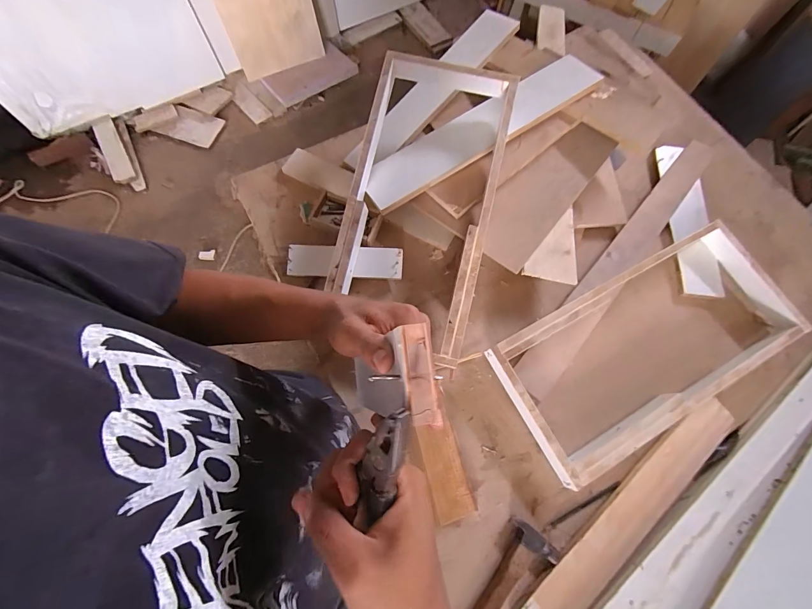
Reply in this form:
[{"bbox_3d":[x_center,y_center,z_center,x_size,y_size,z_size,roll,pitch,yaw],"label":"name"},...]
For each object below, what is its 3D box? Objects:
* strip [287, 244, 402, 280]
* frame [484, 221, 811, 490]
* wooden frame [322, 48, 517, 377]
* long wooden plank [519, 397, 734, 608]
[{"bbox_3d":[-0.129,-0.091,0.759,0.241,0.009,0.068,2,83,-1],"label":"strip"},{"bbox_3d":[0.488,0.072,0.711,0.619,0.042,0.286,-27,74,-11],"label":"frame"},{"bbox_3d":[0.030,-0.198,0.733,0.288,0.076,0.611,13,83,5],"label":"wooden frame"},{"bbox_3d":[0.396,0.362,0.622,0.539,0.015,0.074,-38,76,-14],"label":"long wooden plank"}]

